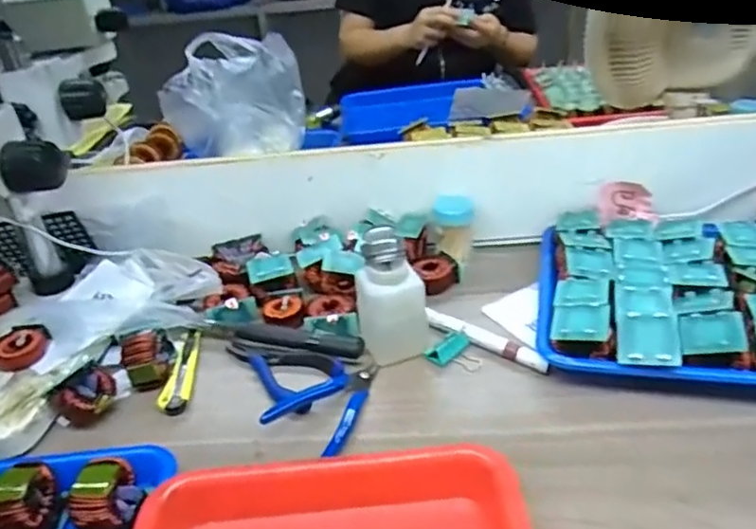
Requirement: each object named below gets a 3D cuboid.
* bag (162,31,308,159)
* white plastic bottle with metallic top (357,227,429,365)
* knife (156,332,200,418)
[{"bbox_3d":[-0.213,-0.259,0.935,0.184,0.147,0.187,5,33,17],"label":"bag"},{"bbox_3d":[0.011,0.026,0.551,0.058,0.098,0.049,-11,32,-8],"label":"white plastic bottle with metallic top"},{"bbox_3d":[-0.183,0.100,0.577,0.023,0.016,0.106,-6,31,1],"label":"knife"}]

